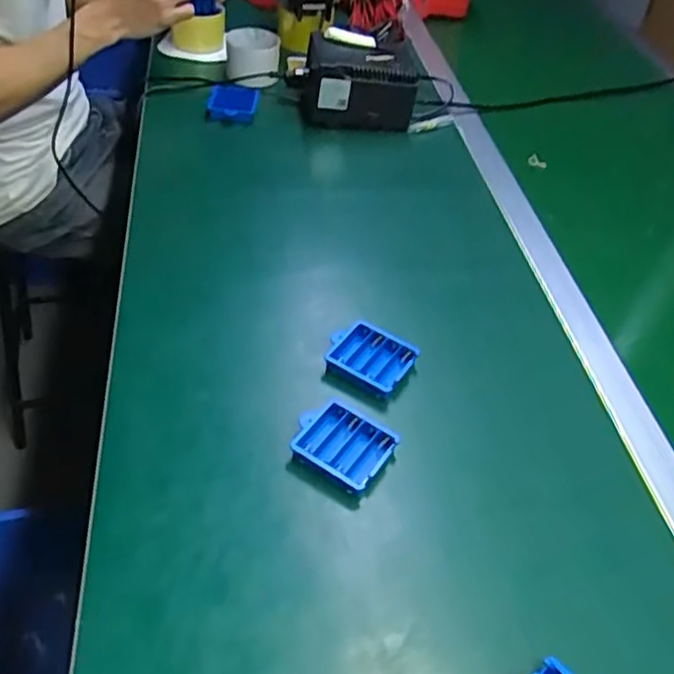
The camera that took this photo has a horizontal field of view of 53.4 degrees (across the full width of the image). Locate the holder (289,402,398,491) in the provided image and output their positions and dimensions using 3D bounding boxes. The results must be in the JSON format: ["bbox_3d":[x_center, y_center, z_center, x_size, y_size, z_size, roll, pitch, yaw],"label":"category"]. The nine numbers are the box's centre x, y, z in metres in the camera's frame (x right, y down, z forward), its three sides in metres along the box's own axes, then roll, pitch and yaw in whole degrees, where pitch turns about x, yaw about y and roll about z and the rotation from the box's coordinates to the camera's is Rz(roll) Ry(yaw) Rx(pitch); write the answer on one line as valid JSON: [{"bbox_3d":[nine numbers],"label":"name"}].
[{"bbox_3d":[0.006,0.091,0.553,0.072,0.026,0.066,30,50,22],"label":"holder"}]

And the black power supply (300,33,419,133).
[{"bbox_3d":[0.028,-0.346,0.926,0.151,0.099,0.094,1,45,-7],"label":"black power supply"}]

